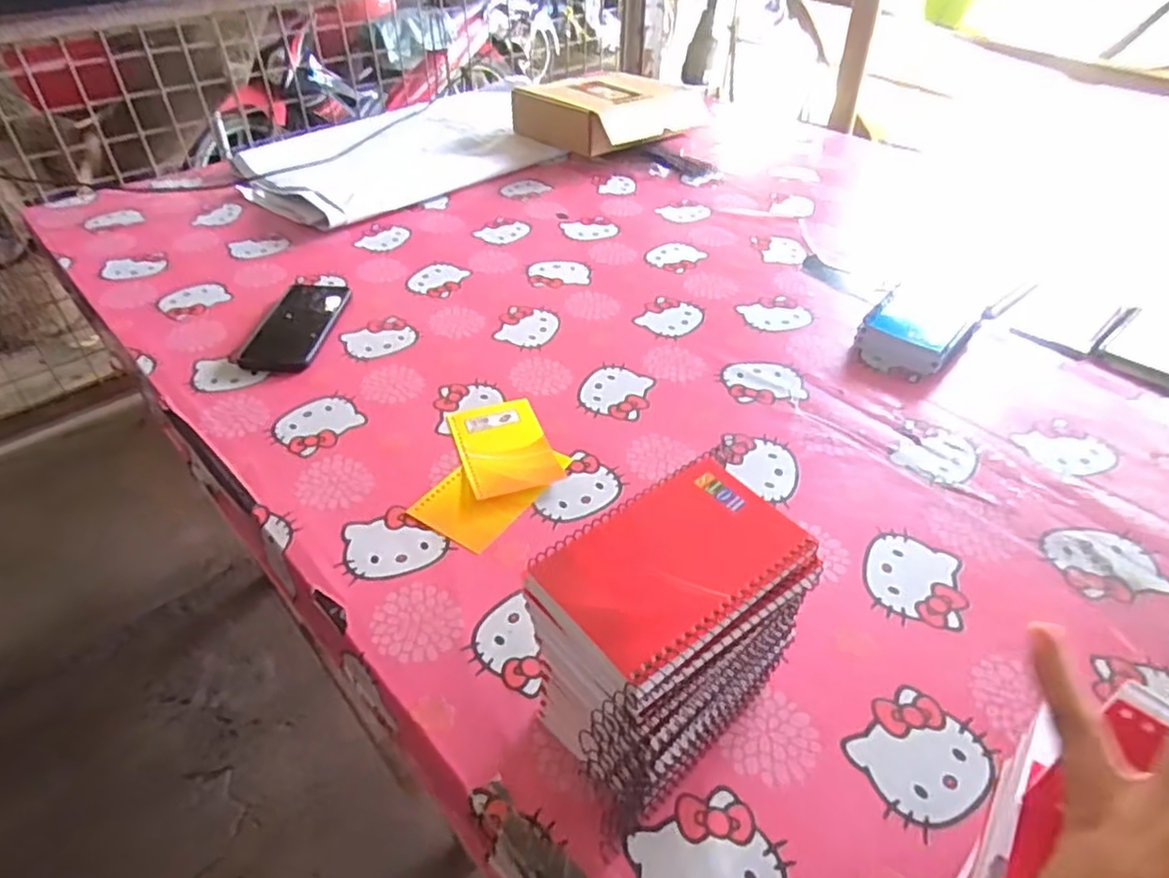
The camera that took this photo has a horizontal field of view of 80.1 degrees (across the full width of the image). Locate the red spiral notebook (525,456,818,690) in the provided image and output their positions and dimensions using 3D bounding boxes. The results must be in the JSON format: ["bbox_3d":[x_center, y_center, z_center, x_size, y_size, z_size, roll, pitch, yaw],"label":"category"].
[{"bbox_3d":[0.043,0.060,0.358,0.132,0.009,0.091,-27,47,-29],"label":"red spiral notebook"}]

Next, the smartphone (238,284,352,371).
[{"bbox_3d":[-0.324,-0.134,0.791,0.080,0.010,0.180,1,40,0],"label":"smartphone"}]

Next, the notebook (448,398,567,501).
[{"bbox_3d":[-0.074,0.005,0.638,0.078,0.004,0.123,-14,42,-16],"label":"notebook"}]

